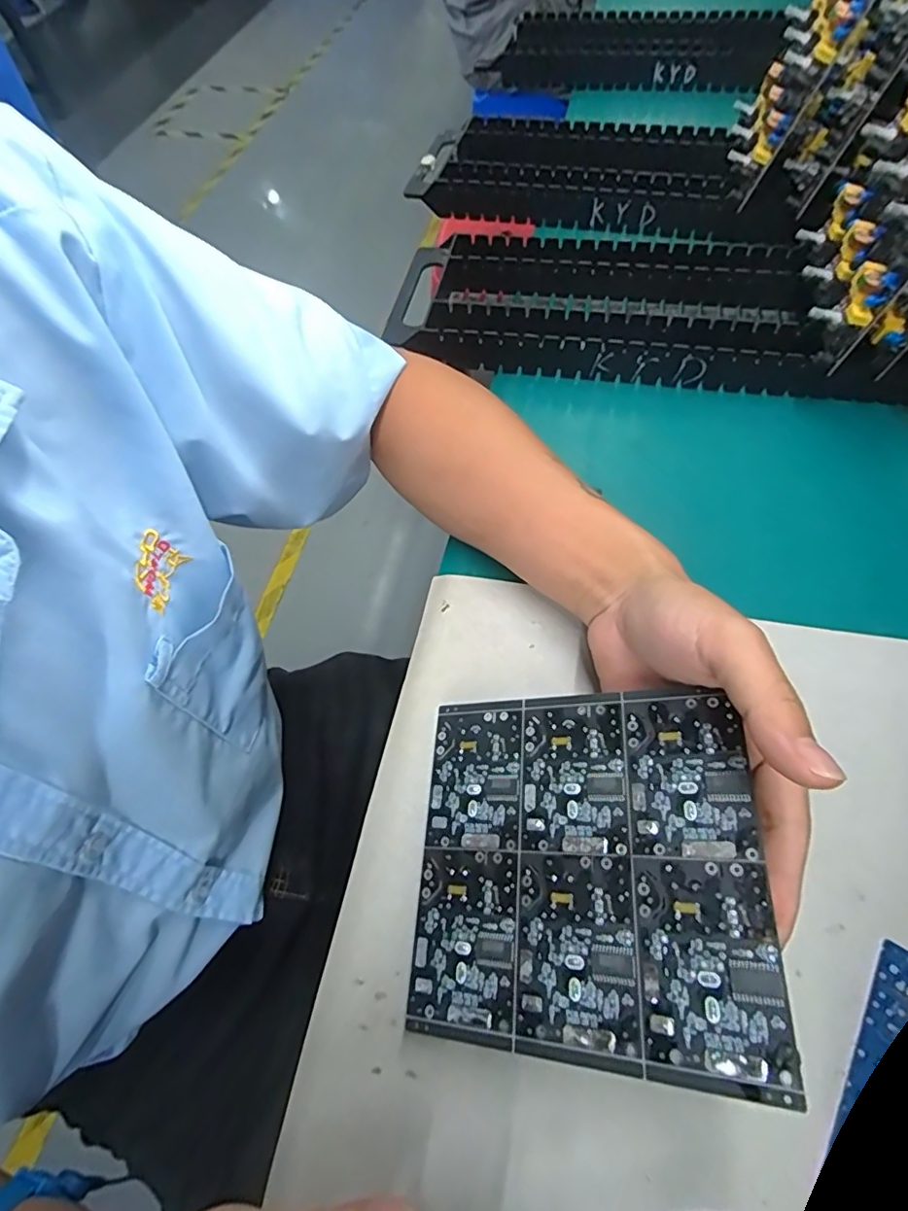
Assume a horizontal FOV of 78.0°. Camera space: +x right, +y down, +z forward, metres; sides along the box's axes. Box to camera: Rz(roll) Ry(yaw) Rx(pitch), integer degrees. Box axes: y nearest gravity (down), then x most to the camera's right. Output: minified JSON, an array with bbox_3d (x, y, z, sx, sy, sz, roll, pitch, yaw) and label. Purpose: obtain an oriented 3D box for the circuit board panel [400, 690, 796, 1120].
[{"bbox_3d":[0.049,0.104,0.233,0.138,0.004,0.133,-9,57,25],"label":"circuit board panel"}]

